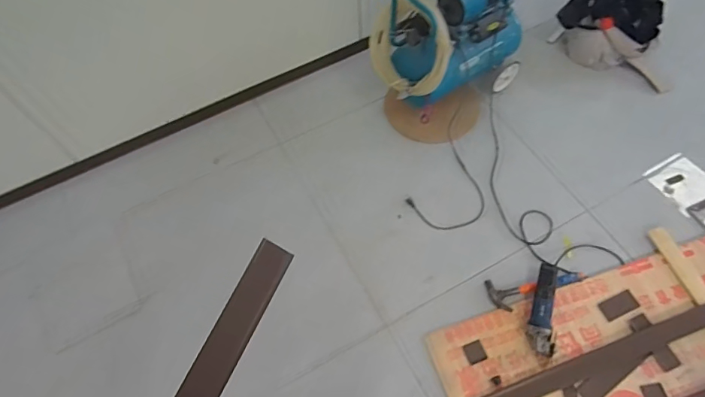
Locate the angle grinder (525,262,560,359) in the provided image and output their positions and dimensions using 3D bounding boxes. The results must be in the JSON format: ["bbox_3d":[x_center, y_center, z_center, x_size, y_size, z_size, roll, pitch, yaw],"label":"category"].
[{"bbox_3d":[0.568,0.317,1.322,0.076,0.091,0.286,15,63,12],"label":"angle grinder"}]

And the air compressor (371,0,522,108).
[{"bbox_3d":[0.356,-0.592,1.561,0.504,0.455,0.301,-31,63,-13],"label":"air compressor"}]

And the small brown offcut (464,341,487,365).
[{"bbox_3d":[0.358,0.449,1.306,0.053,0.005,0.056,-23,62,-9],"label":"small brown offcut"}]

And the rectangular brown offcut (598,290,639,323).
[{"bbox_3d":[0.805,0.324,1.355,0.107,0.006,0.057,-24,62,-5],"label":"rectangular brown offcut"}]

